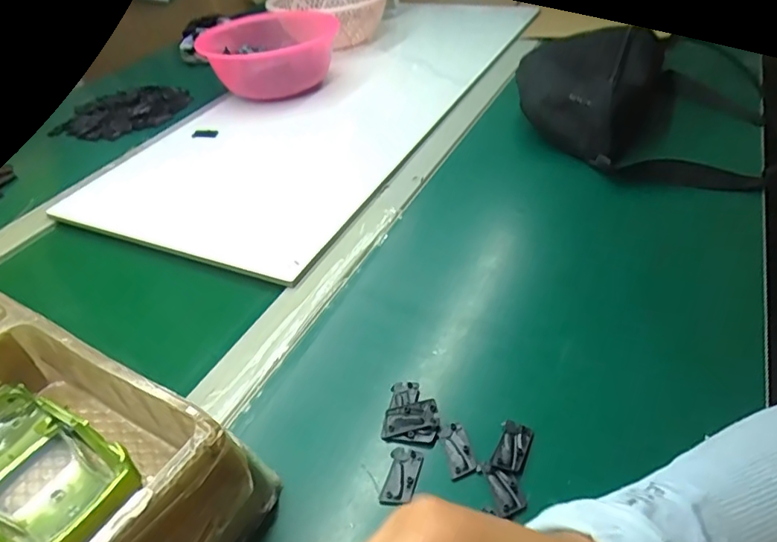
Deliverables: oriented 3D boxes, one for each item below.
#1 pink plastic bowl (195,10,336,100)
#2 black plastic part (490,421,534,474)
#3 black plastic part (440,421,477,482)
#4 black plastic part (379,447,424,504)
[{"bbox_3d":[-0.164,-0.304,0.765,0.187,0.089,0.143,-4,40,2],"label":"pink plastic bowl"},{"bbox_3d":[0.073,0.102,0.314,0.018,0.004,0.032,11,43,19],"label":"black plastic part"},{"bbox_3d":[0.041,0.105,0.317,0.015,0.004,0.034,-10,40,-5],"label":"black plastic part"},{"bbox_3d":[0.007,0.117,0.308,0.019,0.004,0.034,8,42,16],"label":"black plastic part"}]

